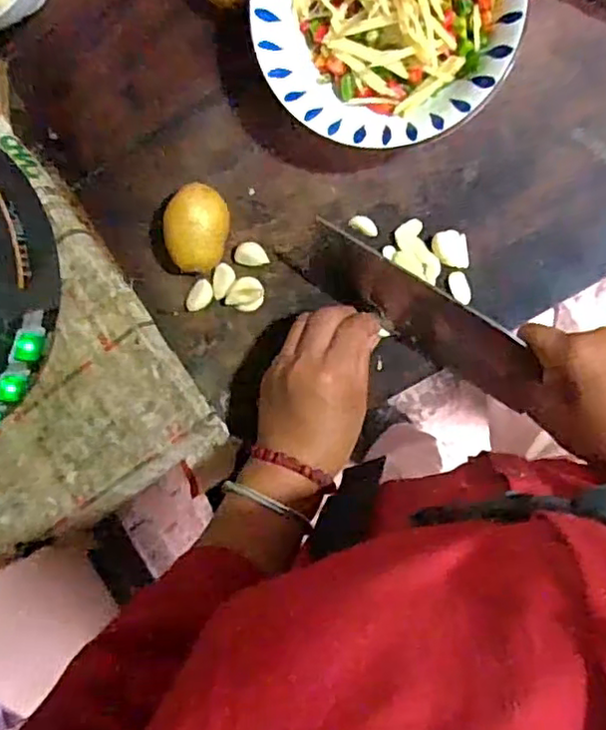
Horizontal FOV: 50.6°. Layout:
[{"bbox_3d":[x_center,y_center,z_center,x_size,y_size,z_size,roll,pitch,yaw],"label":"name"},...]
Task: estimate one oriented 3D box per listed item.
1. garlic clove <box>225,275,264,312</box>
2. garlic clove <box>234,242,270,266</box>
[{"bbox_3d":[-0.045,-0.056,0.509,0.027,0.012,0.028,1,95,8],"label":"garlic clove"},{"bbox_3d":[-0.040,-0.088,0.508,0.027,0.008,0.019,7,96,8],"label":"garlic clove"}]

